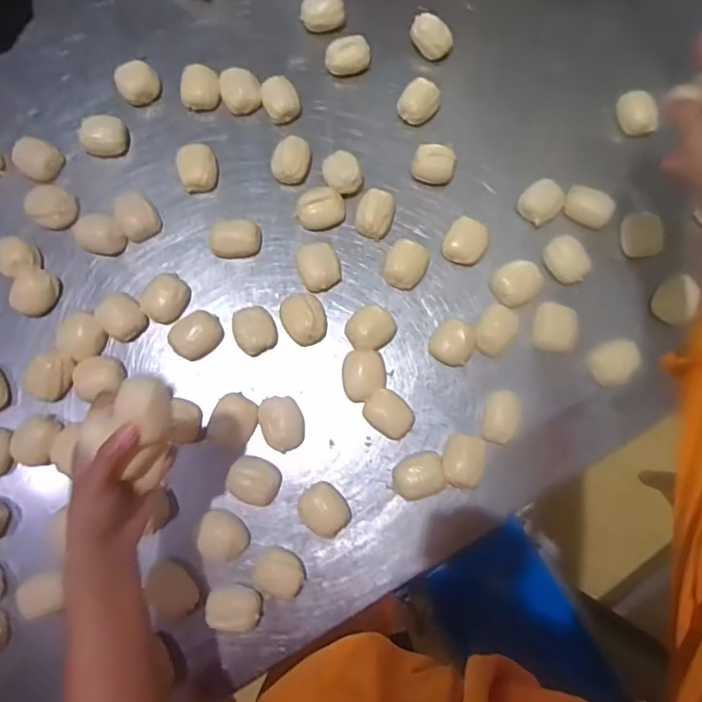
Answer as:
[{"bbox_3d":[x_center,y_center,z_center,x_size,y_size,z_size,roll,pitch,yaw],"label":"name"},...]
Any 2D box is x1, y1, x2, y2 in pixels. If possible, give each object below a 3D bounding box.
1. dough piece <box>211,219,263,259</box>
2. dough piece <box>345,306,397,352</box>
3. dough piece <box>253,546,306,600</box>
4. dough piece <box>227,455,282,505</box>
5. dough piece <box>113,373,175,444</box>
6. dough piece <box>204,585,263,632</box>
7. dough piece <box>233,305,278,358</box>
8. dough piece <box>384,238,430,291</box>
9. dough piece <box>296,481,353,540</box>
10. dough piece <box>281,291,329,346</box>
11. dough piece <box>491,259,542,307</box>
[{"bbox_3d":[-0.141,-0.137,0.637,0.058,0.031,0.040,-3,81,0],"label":"dough piece"},{"bbox_3d":[0.024,-0.026,0.614,0.058,0.032,0.049,5,81,1],"label":"dough piece"},{"bbox_3d":[-0.077,0.243,0.568,0.055,0.027,0.046,32,82,5],"label":"dough piece"},{"bbox_3d":[-0.109,0.146,0.584,0.057,0.029,0.049,25,82,4],"label":"dough piece"},{"bbox_3d":[-0.158,0.045,0.396,0.034,0.026,0.051,5,79,0],"label":"dough piece"},{"bbox_3d":[-0.128,0.281,0.569,0.057,0.023,0.047,9,81,2],"label":"dough piece"},{"bbox_3d":[-0.114,-0.024,0.614,0.047,0.030,0.050,0,81,0],"label":"dough piece"},{"bbox_3d":[0.067,-0.104,0.628,0.049,0.032,0.056,19,81,3],"label":"dough piece"},{"bbox_3d":[-0.029,0.178,0.579,0.059,0.028,0.051,36,83,6],"label":"dough piece"},{"bbox_3d":[-0.055,-0.039,0.616,0.051,0.032,0.063,-22,81,-3],"label":"dough piece"},{"bbox_3d":[0.200,-0.083,0.623,0.060,0.037,0.059,-42,83,-6],"label":"dough piece"}]

